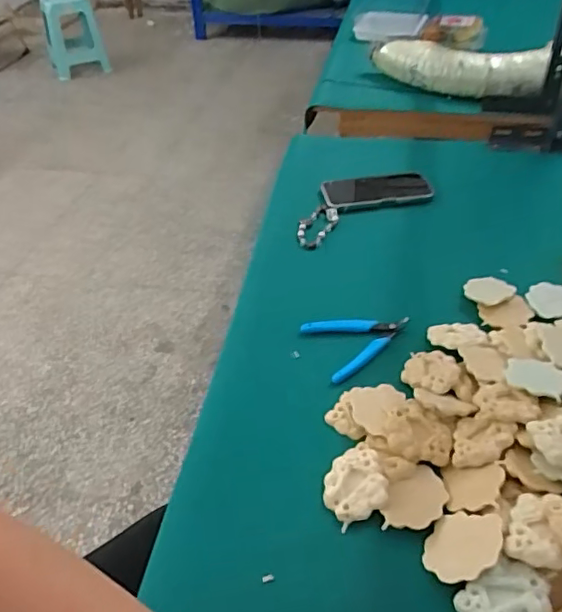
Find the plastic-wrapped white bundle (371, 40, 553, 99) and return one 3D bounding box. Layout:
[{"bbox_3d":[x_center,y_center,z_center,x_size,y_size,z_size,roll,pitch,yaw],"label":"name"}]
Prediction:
[{"bbox_3d":[0.365,-0.501,1.199,0.366,0.085,0.084,17,45,21],"label":"plastic-wrapped white bundle"}]

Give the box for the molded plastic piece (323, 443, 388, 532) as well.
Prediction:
[{"bbox_3d":[0.066,0.159,0.505,0.056,0.018,0.061,-15,43,-14],"label":"molded plastic piece"}]

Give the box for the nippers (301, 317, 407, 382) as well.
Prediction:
[{"bbox_3d":[0.094,0.036,0.647,0.116,0.007,0.089,-17,43,-15],"label":"nippers"}]

